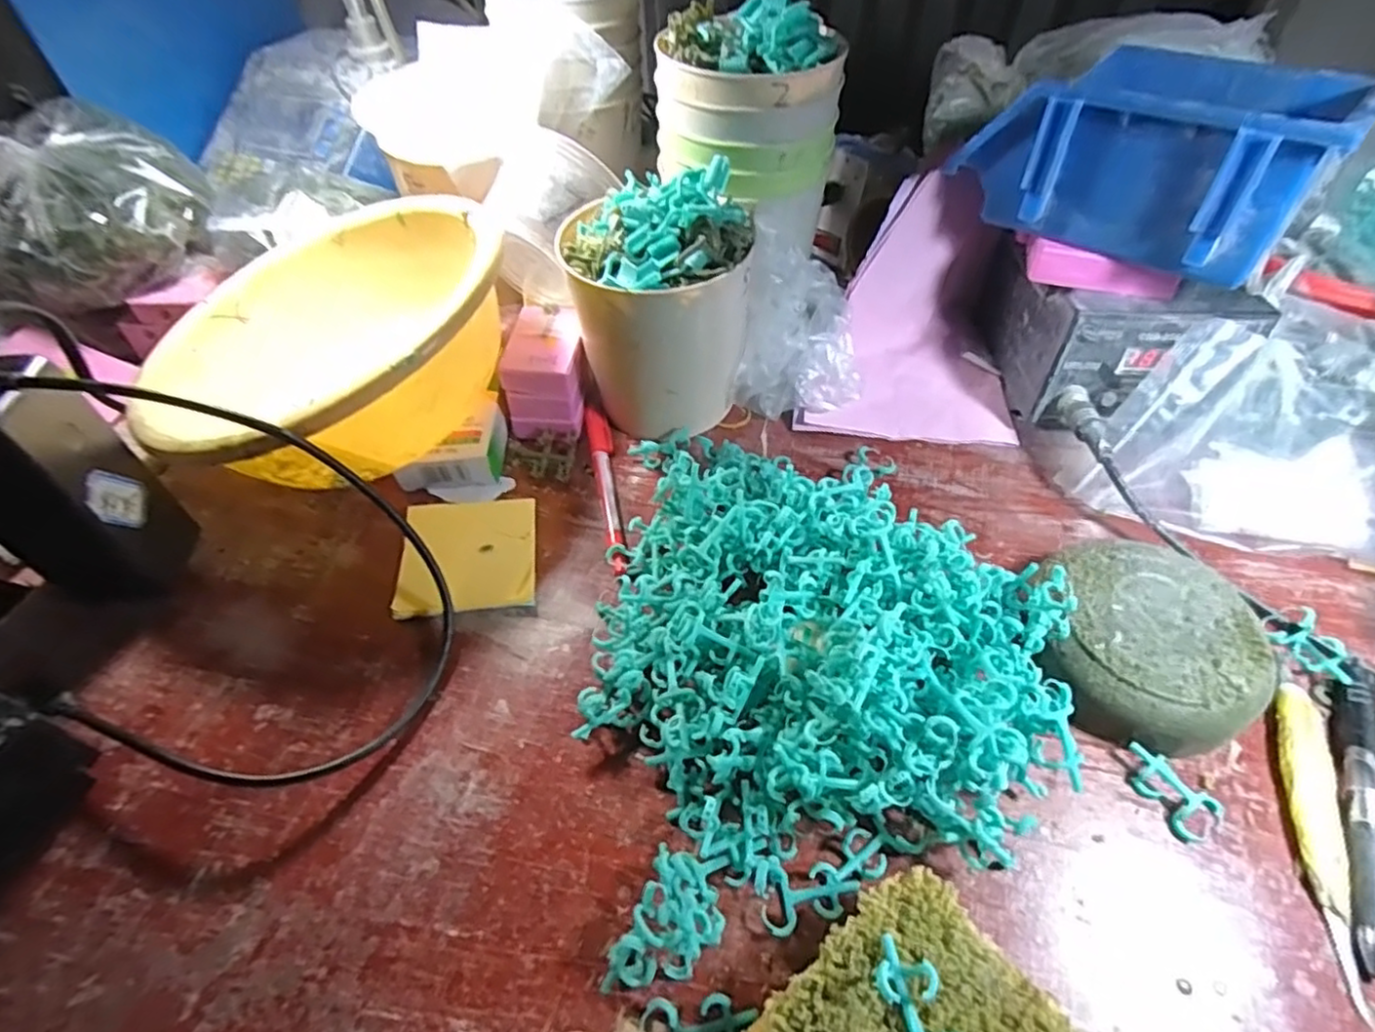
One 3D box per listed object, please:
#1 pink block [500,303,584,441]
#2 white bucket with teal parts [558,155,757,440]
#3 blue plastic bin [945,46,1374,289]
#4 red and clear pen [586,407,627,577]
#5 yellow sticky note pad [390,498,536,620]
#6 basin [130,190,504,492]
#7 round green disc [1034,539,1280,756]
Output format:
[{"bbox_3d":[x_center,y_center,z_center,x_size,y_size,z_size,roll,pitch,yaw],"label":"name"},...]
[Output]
[{"bbox_3d":[-0.093,-0.095,0.440,0.049,0.053,0.072,-1,50,0],"label":"pink block"},{"bbox_3d":[-0.017,-0.124,0.407,0.106,0.138,0.088,-5,50,-3],"label":"white bucket with teal parts"},{"bbox_3d":[0.259,-0.204,0.378,0.163,0.087,0.119,35,60,27],"label":"blue plastic bin"},{"bbox_3d":[-0.048,-0.021,0.412,0.016,0.011,0.138,-11,51,-7],"label":"red and clear pen"},{"bbox_3d":[-0.127,0.021,0.380,0.075,0.005,0.078,-7,51,-4],"label":"yellow sticky note pad"},{"bbox_3d":[-0.221,-0.103,0.416,0.238,0.113,0.217,-1,50,1],"label":"basin"},{"bbox_3d":[0.222,0.060,0.319,0.092,0.028,0.097,-1,50,1],"label":"round green disc"}]

